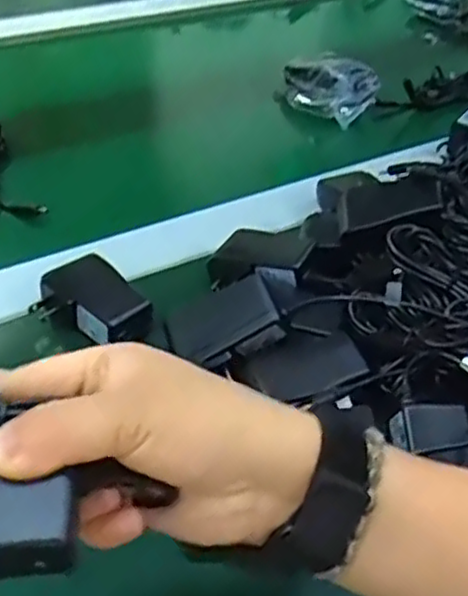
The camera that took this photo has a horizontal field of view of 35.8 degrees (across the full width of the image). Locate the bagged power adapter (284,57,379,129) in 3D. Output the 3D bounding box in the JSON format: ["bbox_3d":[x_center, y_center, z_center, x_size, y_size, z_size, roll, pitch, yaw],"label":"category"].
[{"bbox_3d":[0.095,-0.220,0.760,0.106,0.047,0.050,19,44,15],"label":"bagged power adapter"}]

